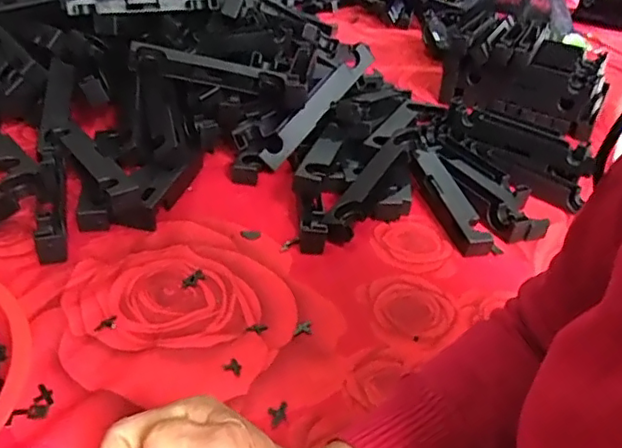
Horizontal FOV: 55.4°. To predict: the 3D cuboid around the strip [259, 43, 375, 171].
[{"bbox_3d":[0.008,-0.145,0.724,0.188,0.034,0.008,-47,33,-11],"label":"strip"}]

